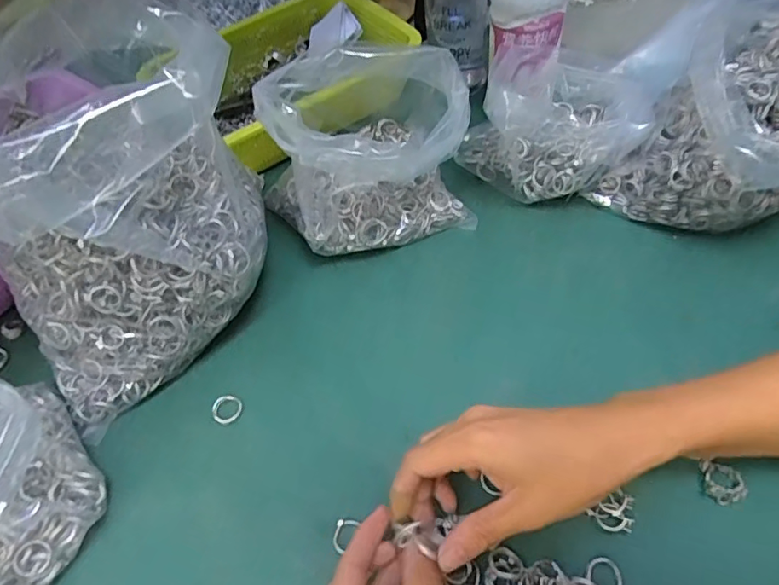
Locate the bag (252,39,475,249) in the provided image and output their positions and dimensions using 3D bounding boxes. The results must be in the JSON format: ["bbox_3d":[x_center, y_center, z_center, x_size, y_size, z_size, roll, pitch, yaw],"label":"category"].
[{"bbox_3d":[-0.021,-0.123,0.457,0.153,0.146,0.139,-25,55,-12],"label":"bag"}]

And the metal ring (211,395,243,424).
[{"bbox_3d":[-0.122,0.088,0.411,0.022,0.004,0.022,-3,53,4],"label":"metal ring"}]

